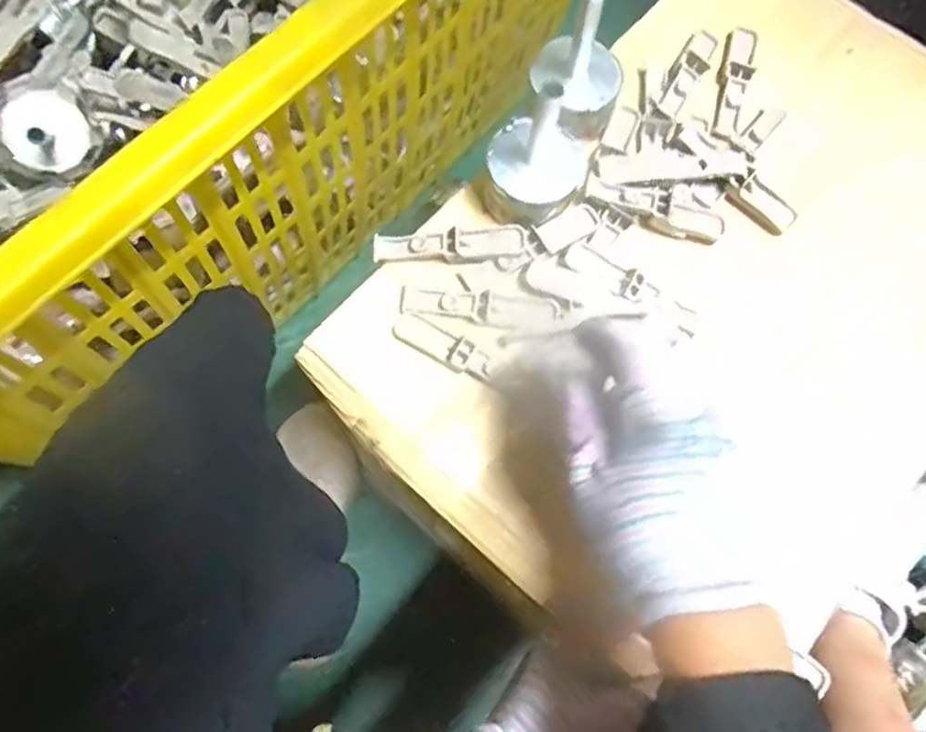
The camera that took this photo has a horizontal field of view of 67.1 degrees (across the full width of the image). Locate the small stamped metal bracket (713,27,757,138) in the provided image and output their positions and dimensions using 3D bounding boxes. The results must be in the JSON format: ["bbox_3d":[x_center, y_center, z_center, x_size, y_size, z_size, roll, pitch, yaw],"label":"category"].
[{"bbox_3d":[0.202,-0.213,0.516,0.023,0.008,0.097,18,72,4],"label":"small stamped metal bracket"}]

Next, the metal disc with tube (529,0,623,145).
[{"bbox_3d":[0.079,-0.198,0.458,0.057,0.096,0.060,-25,74,-10],"label":"metal disc with tube"}]

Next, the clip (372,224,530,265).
[{"bbox_3d":[-0.009,-0.078,0.461,0.098,0.017,0.019,-5,72,-4],"label":"clip"}]

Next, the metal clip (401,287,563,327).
[{"bbox_3d":[0.012,-0.039,0.452,0.101,0.014,0.021,6,71,0],"label":"metal clip"}]

